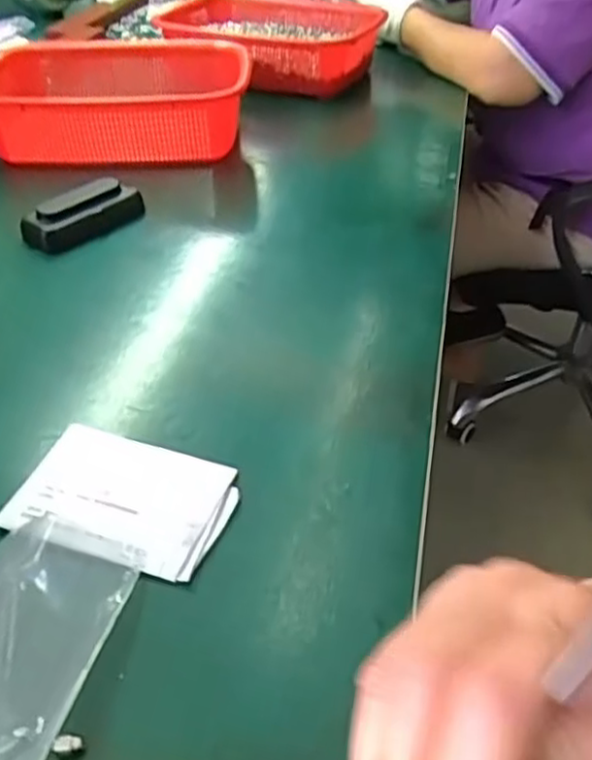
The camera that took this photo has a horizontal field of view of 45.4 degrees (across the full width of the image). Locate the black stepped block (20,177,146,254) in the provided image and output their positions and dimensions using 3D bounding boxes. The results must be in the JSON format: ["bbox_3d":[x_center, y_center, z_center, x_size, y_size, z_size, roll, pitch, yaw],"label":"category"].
[{"bbox_3d":[-0.178,-0.141,0.605,0.046,0.031,0.101,30,48,32],"label":"black stepped block"}]

